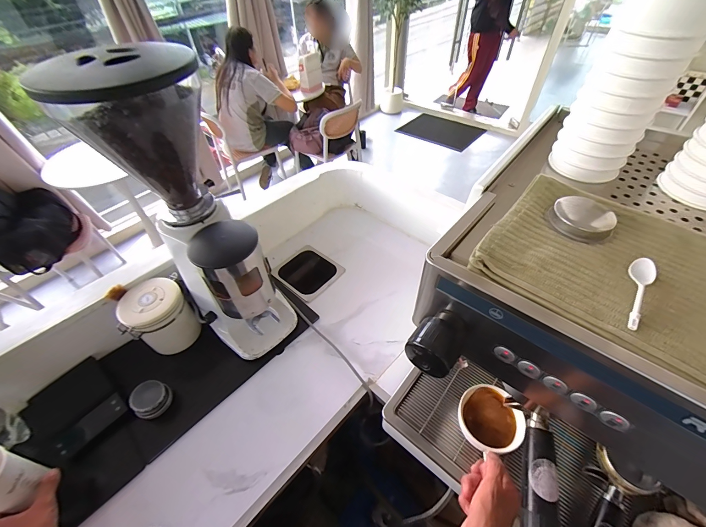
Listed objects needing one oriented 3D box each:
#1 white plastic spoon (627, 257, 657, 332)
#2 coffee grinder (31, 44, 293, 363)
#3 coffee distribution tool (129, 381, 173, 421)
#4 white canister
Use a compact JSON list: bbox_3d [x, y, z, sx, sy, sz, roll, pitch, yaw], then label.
[{"bbox_3d":[0.250,0.024,0.269,0.018,0.008,0.086,30,56,27],"label":"white plastic spoon"},{"bbox_3d":[-0.279,-0.048,0.596,0.174,0.595,0.234,-30,53,-23],"label":"coffee grinder"},{"bbox_3d":[-0.419,0.281,0.637,0.063,0.043,0.070,17,51,18],"label":"coffee distribution tool"},{"bbox_3d":[-0.450,0.127,0.728,0.133,0.151,0.111,-31,53,-23],"label":"white canister"}]

